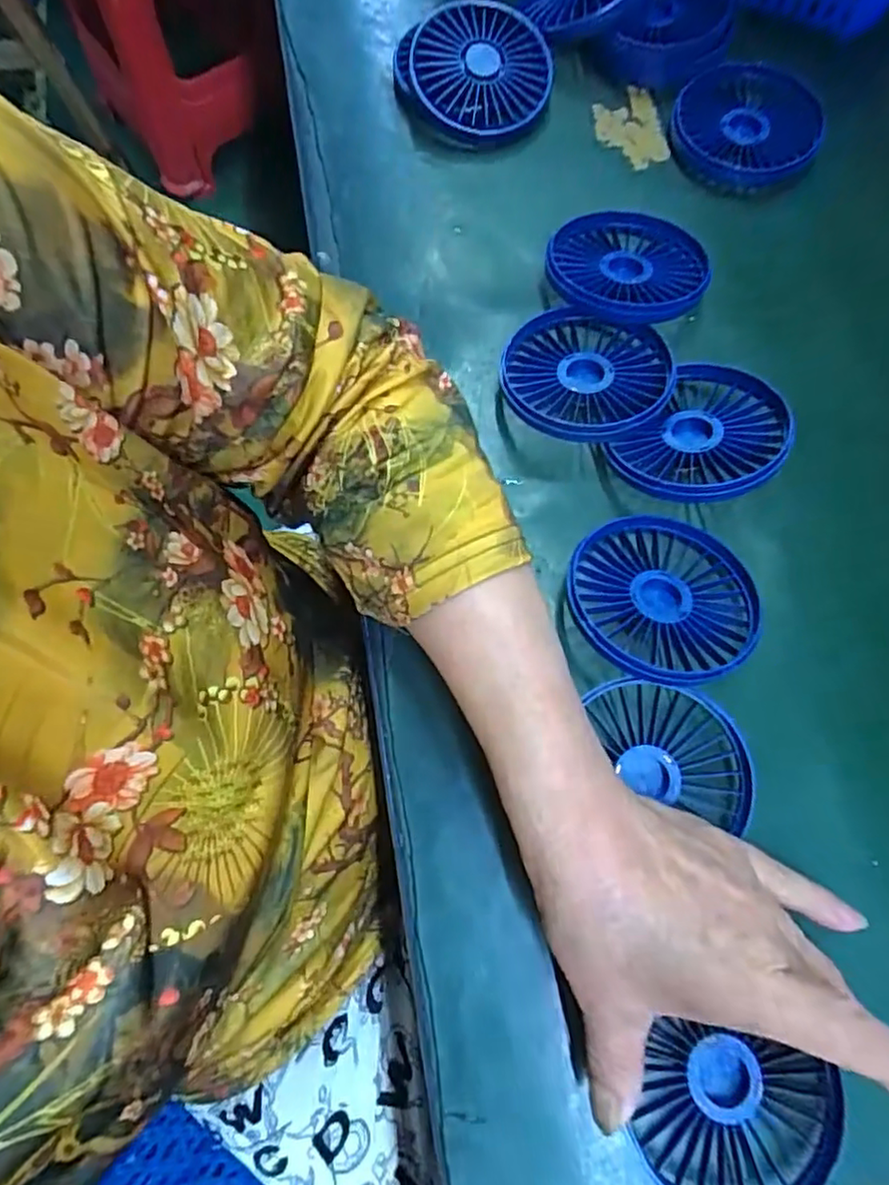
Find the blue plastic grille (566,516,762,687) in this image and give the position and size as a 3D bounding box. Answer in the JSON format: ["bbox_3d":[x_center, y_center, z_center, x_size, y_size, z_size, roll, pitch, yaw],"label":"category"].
[{"bbox_3d":[0.102,0.004,0.290,0.085,0.016,0.084,2,57,-3],"label":"blue plastic grille"}]

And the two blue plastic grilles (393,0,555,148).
[{"bbox_3d":[0.016,-0.334,0.397,0.101,0.025,0.087,16,89,-2],"label":"two blue plastic grilles"}]

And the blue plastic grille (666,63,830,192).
[{"bbox_3d":[0.188,-0.294,0.388,0.085,0.023,0.088,0,74,0],"label":"blue plastic grille"}]

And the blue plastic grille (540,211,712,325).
[{"bbox_3d":[0.104,-0.187,0.353,0.087,0.021,0.078,11,75,3],"label":"blue plastic grille"}]

